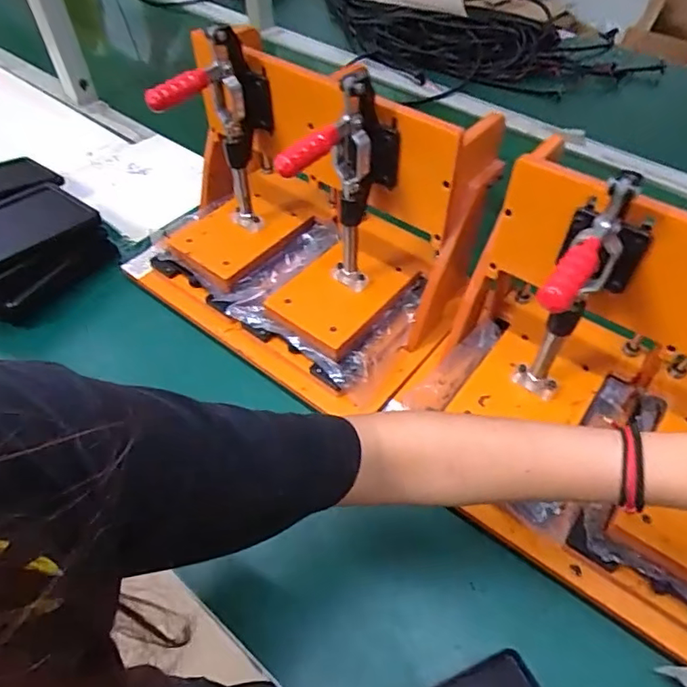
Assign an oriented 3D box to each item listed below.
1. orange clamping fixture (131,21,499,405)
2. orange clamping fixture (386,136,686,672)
[{"bbox_3d":[-0.058,-0.151,0.576,0.357,0.251,0.228,30,56,23],"label":"orange clamping fixture"},{"bbox_3d":[0.237,0.044,0.419,0.340,0.244,0.226,33,57,24],"label":"orange clamping fixture"}]

